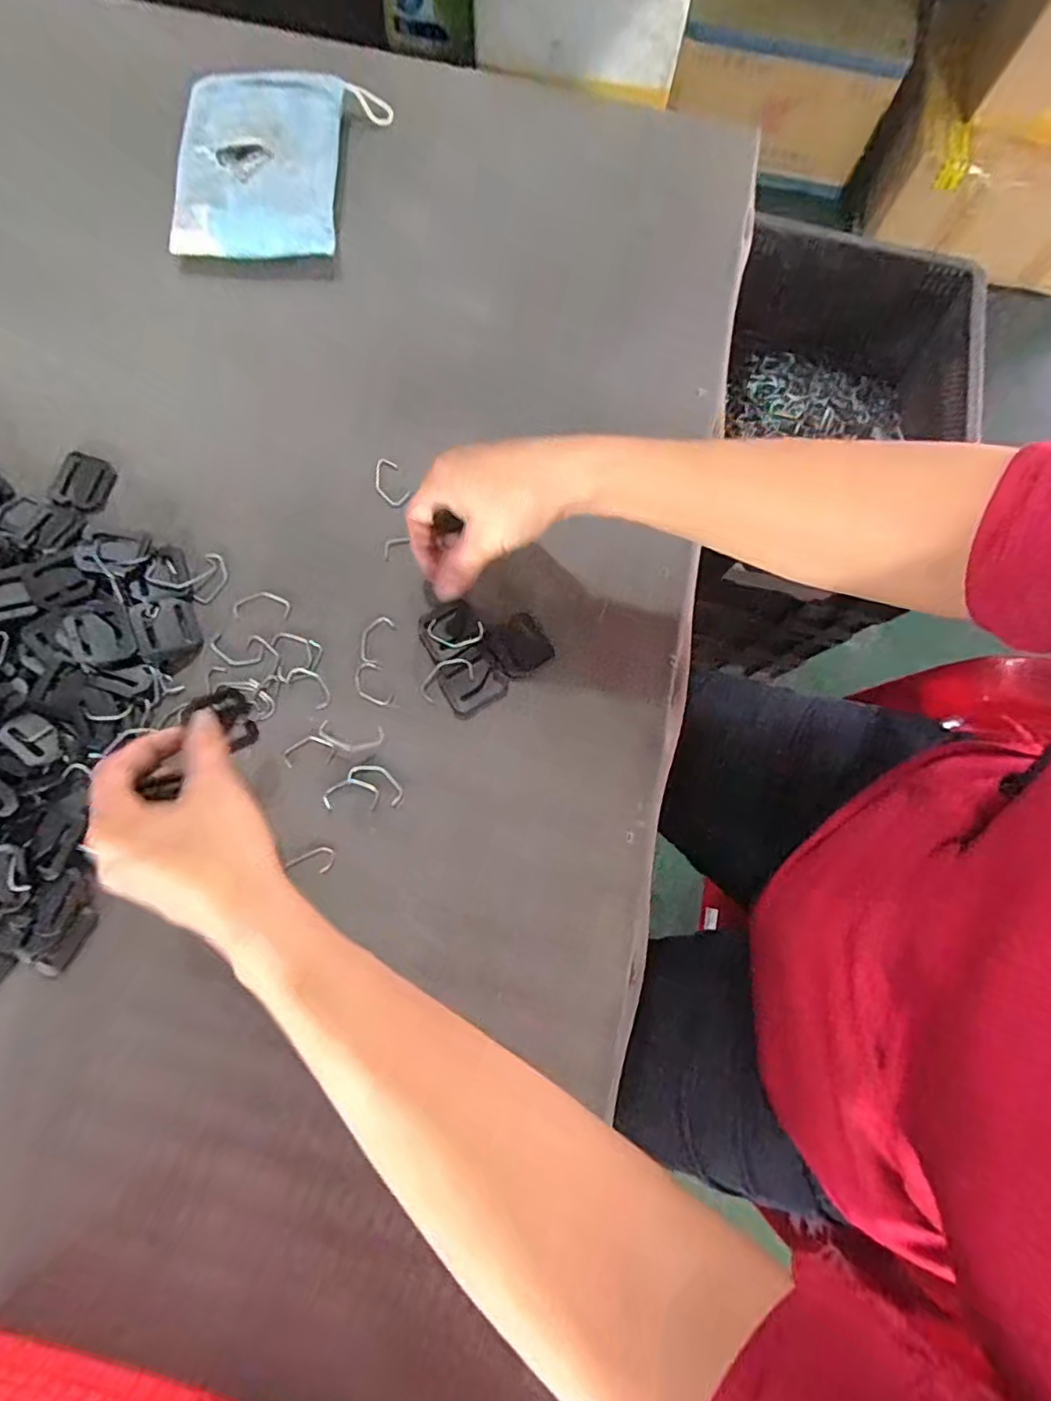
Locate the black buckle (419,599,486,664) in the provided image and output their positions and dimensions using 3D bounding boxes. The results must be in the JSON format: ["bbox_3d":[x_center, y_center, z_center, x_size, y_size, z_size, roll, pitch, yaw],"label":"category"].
[{"bbox_3d":[-0.047,-0.044,0.393,0.038,0.007,0.036,-23,79,-7],"label":"black buckle"}]

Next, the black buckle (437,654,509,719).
[{"bbox_3d":[-0.034,-0.012,0.389,0.039,0.004,0.035,-31,81,-9],"label":"black buckle"}]

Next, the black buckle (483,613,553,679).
[{"bbox_3d":[-0.005,-0.035,0.397,0.039,0.006,0.036,-32,81,-9],"label":"black buckle"}]

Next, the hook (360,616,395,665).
[{"bbox_3d":[-0.097,-0.040,0.390,0.016,0.004,0.032,23,77,5],"label":"hook"}]

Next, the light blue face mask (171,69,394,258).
[{"bbox_3d":[-0.185,-0.405,0.455,0.135,0.022,0.161,3,80,-6],"label":"light blue face mask"}]

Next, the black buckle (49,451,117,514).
[{"bbox_3d":[-0.297,-0.147,0.411,0.040,0.005,0.040,18,77,2],"label":"black buckle"}]

